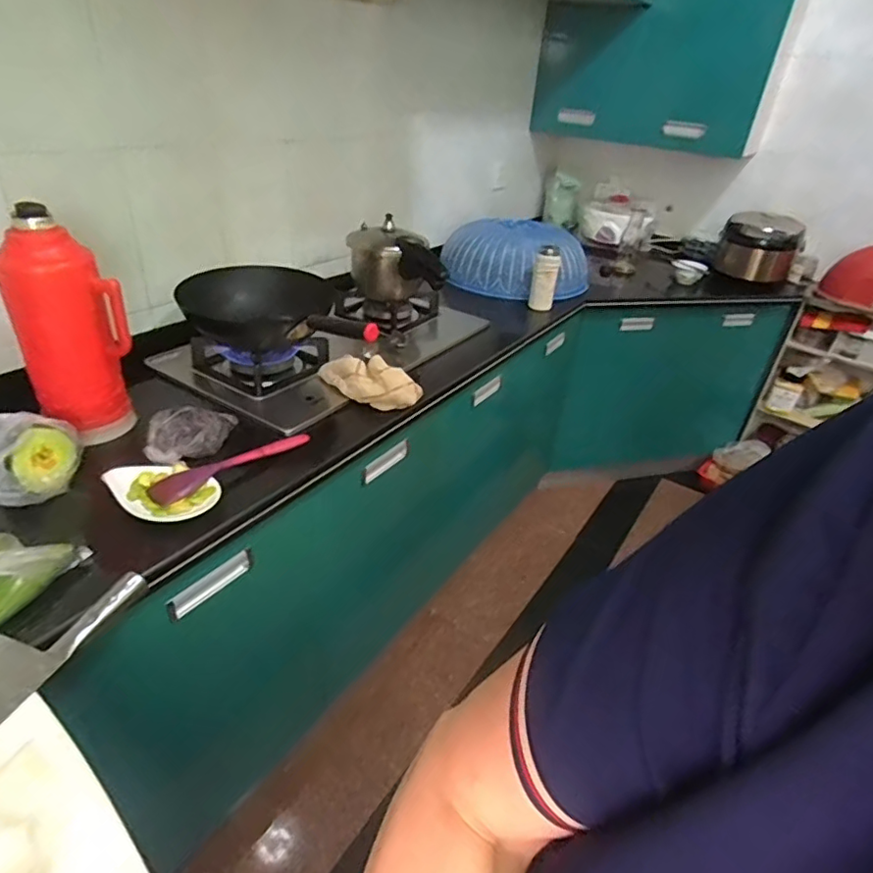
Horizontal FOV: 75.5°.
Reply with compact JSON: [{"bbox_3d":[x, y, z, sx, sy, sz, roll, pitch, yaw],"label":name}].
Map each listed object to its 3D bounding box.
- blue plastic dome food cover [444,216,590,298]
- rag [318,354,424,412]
[{"bbox_3d":[0.239,-0.540,1.729,0.427,0.193,0.262,18,34,18],"label":"blue plastic dome food cover"},{"bbox_3d":[-0.132,-0.112,1.081,0.197,0.060,0.079,23,36,25],"label":"rag"}]

